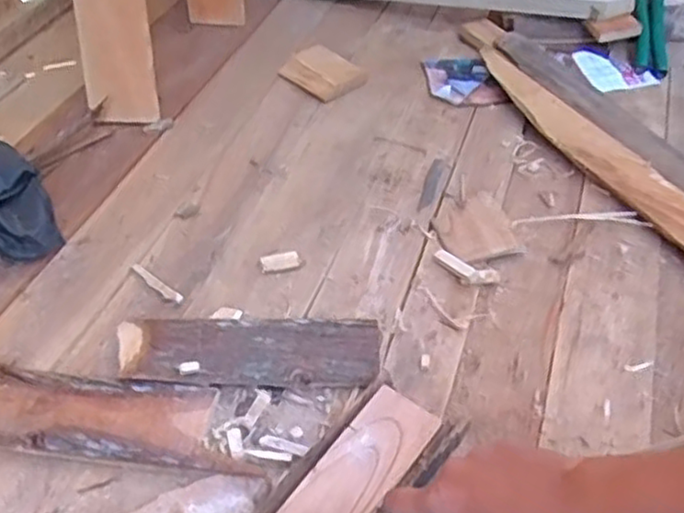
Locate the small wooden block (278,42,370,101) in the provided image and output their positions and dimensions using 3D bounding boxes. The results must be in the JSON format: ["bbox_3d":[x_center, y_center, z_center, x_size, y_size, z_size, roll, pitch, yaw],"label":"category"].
[{"bbox_3d":[-0.028,-0.276,1.064,0.082,0.024,0.119,-34,52,-28],"label":"small wooden block"}]

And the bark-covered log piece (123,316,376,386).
[{"bbox_3d":[-0.089,0.092,0.684,0.245,0.029,0.073,-1,44,2],"label":"bark-covered log piece"}]

